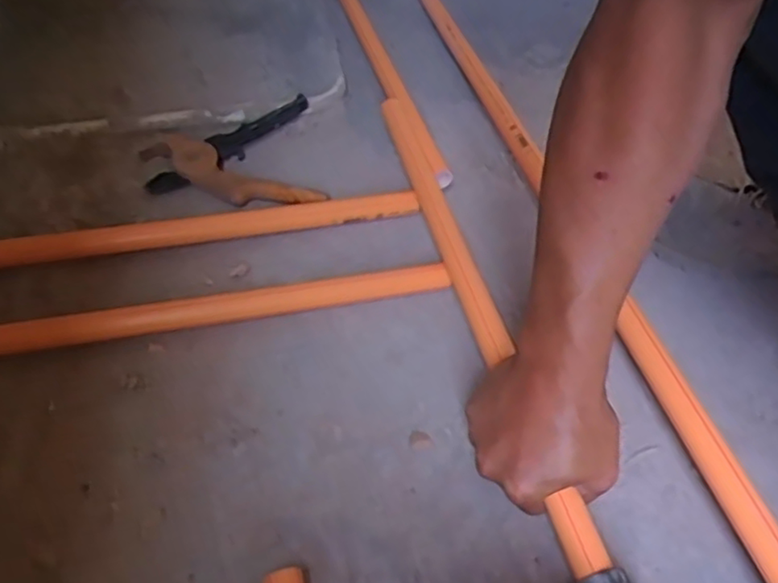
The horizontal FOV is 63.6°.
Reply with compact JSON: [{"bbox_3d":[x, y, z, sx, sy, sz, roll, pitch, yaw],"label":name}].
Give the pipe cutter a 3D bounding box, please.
[{"bbox_3d":[-0.169,-0.143,0.673,0.177,0.026,0.165,-9,51,-12],"label":"pipe cutter"}]

